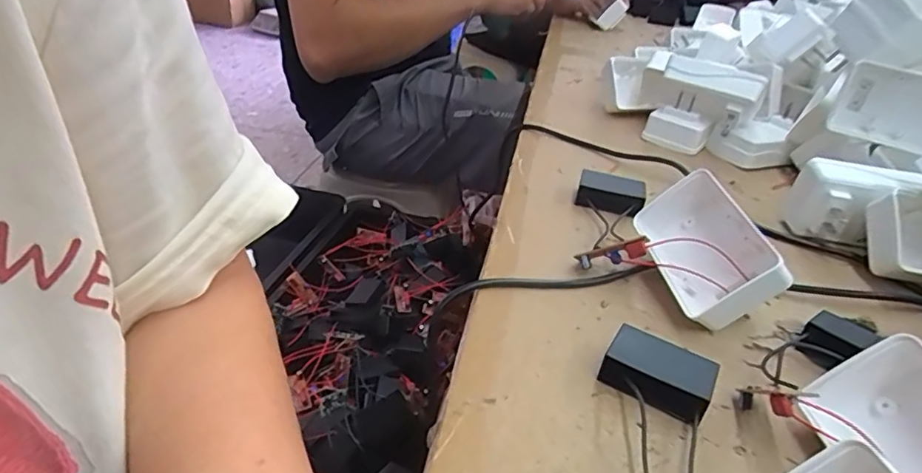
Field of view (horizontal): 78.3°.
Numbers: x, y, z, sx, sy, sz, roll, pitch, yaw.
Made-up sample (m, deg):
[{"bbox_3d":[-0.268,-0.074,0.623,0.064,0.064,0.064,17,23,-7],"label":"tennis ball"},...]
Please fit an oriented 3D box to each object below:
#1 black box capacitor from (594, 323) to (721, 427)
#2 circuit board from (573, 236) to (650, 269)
[{"bbox_3d":[0.094,0.066,0.271,0.048,0.020,0.032,24,37,27],"label":"black box capacitor"},{"bbox_3d":[0.093,0.011,0.347,0.044,0.016,0.011,-16,23,28],"label":"circuit board"}]

